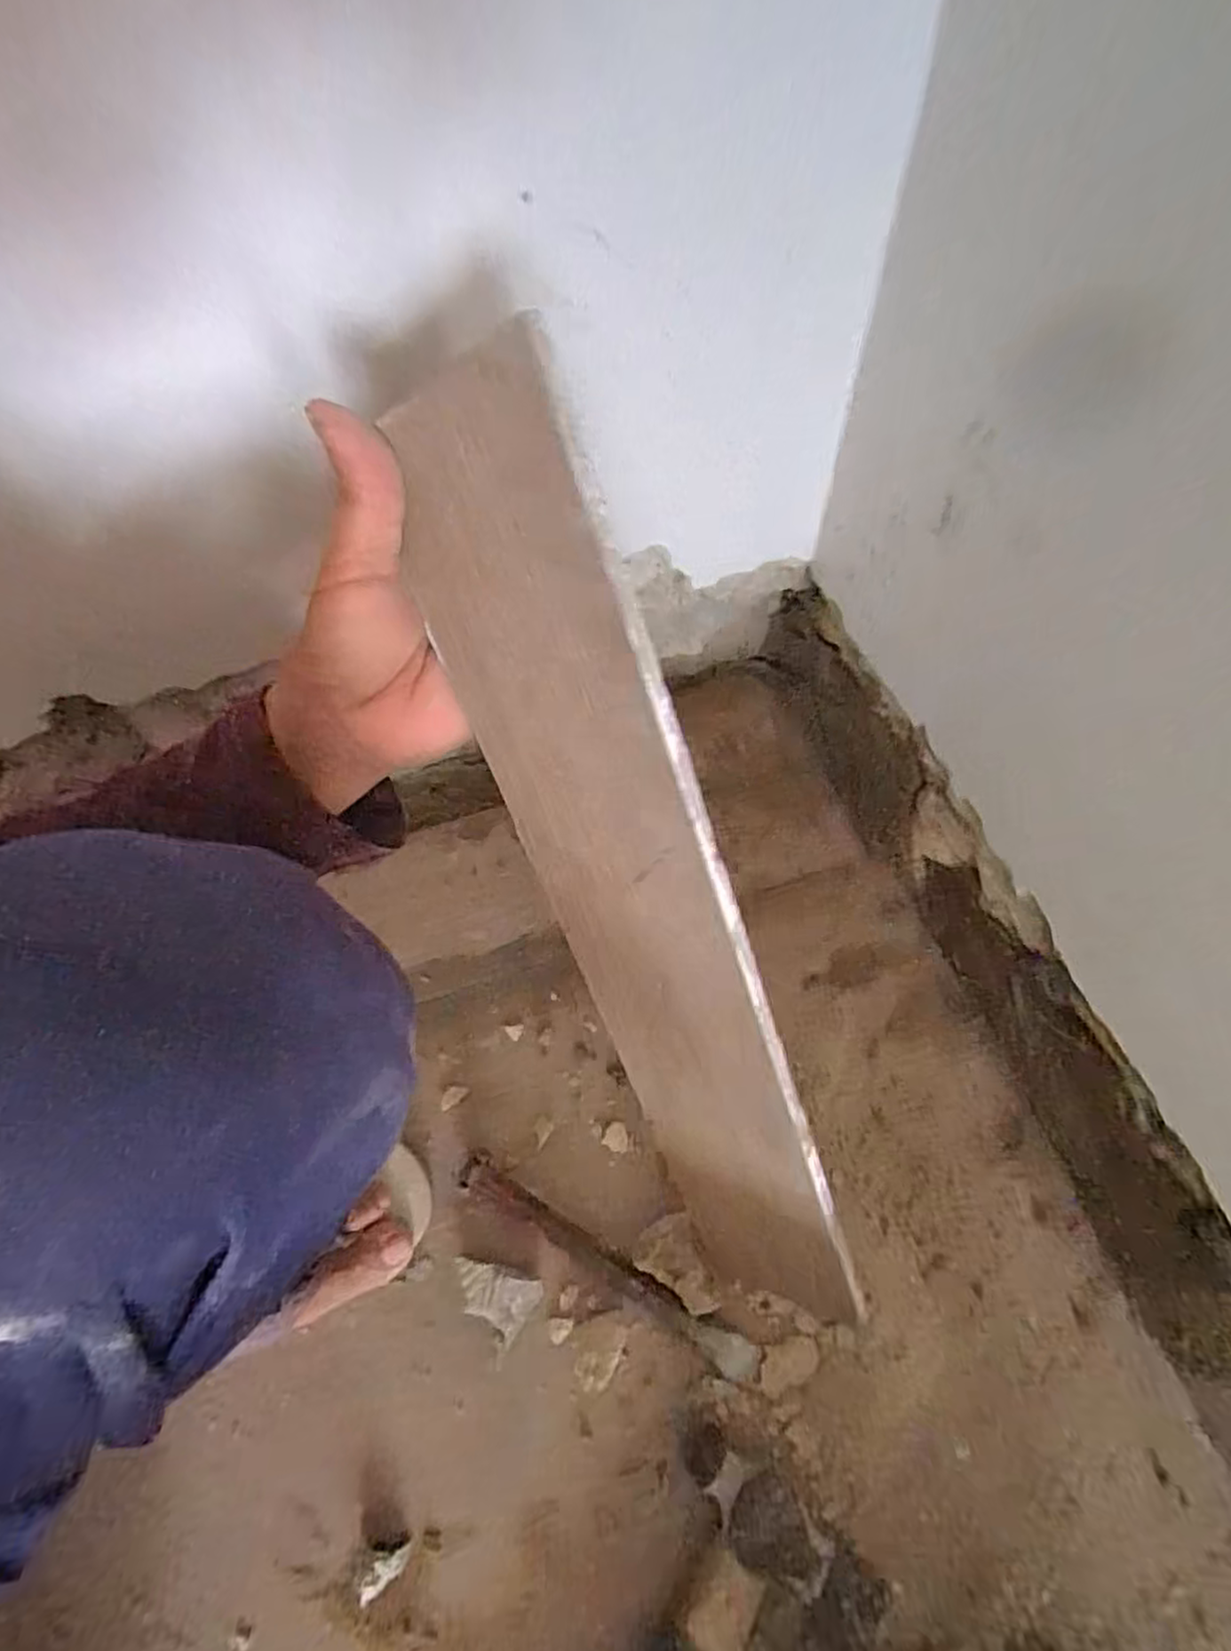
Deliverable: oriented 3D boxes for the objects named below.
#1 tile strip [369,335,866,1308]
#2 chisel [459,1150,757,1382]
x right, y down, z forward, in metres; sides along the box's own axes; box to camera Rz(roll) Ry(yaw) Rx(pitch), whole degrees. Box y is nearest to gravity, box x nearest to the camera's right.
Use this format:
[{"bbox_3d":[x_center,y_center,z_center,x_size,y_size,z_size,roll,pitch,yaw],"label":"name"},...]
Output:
[{"bbox_3d":[0.018,0.066,0.308,0.102,0.474,0.011,-1,29,39],"label":"tile strip"},{"bbox_3d":[-0.010,0.264,0.414,0.202,0.023,0.021,27,67,17],"label":"chisel"}]

